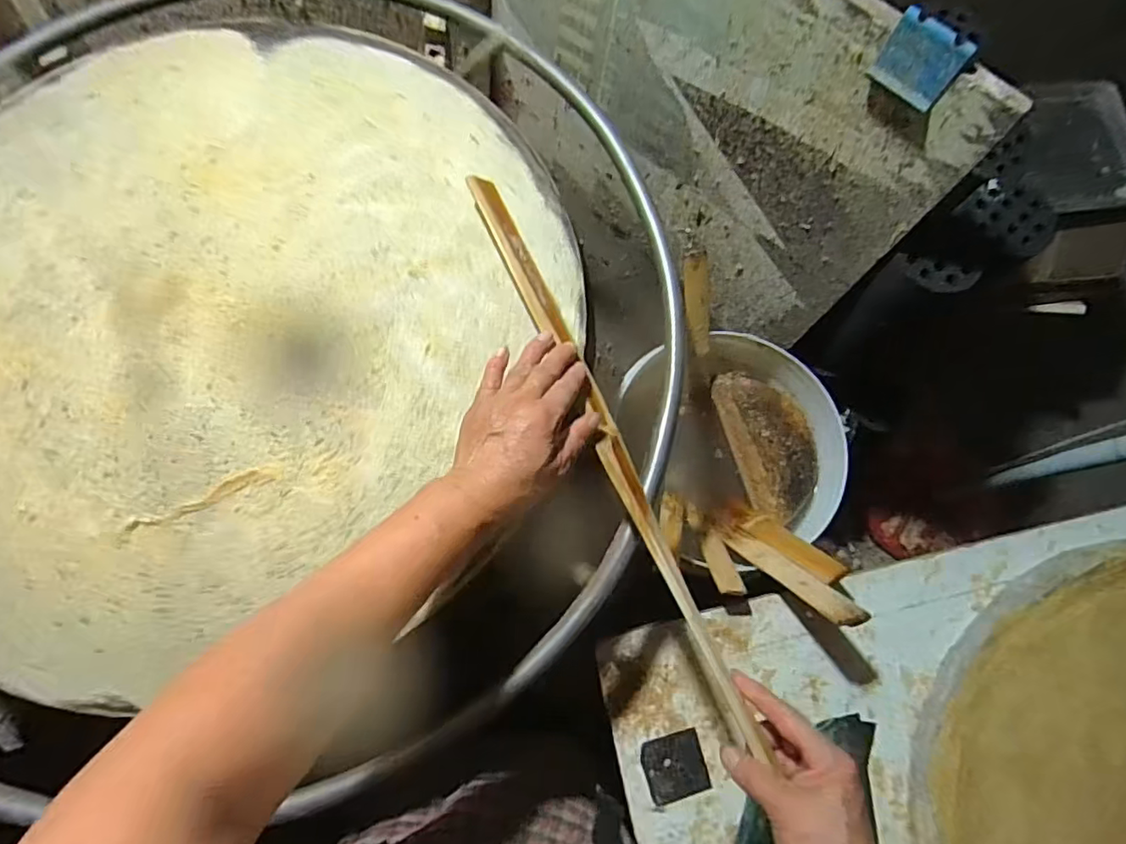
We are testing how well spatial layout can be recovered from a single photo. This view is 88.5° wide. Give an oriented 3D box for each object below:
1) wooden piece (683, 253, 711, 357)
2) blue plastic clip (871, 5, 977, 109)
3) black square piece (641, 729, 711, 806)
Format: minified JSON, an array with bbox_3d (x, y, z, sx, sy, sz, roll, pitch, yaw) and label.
[{"bbox_3d":[0.158,-0.134,0.676,0.027,0.126,0.012,-18,37,-4],"label":"wooden piece"},{"bbox_3d":[0.314,-0.318,0.507,0.066,0.055,0.021,38,77,8],"label":"blue plastic clip"},{"bbox_3d":[0.115,0.355,0.592,0.062,0.005,0.058,-13,75,-5],"label":"black square piece"}]

